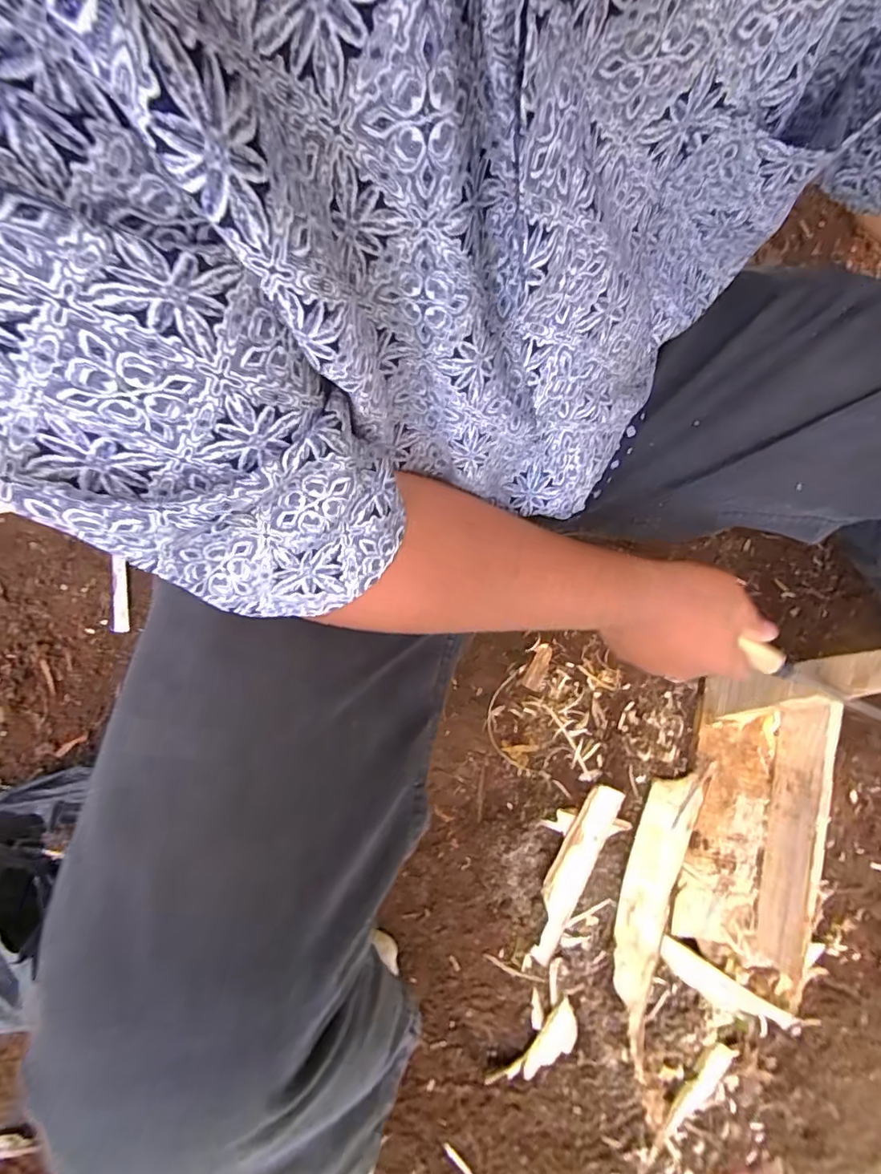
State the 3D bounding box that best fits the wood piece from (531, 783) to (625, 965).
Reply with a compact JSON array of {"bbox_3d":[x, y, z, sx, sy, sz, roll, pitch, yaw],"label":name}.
[{"bbox_3d":[0.141,0.306,0.580,0.042,0.014,0.203,21,95,6],"label":"wood piece"}]

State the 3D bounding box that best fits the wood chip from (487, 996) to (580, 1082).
[{"bbox_3d":[0.107,0.510,0.592,0.119,0.014,0.044,-44,97,-4],"label":"wood chip"}]

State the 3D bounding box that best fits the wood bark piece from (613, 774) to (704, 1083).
[{"bbox_3d":[0.222,0.368,0.578,0.065,0.043,0.347,11,93,4],"label":"wood bark piece"}]

